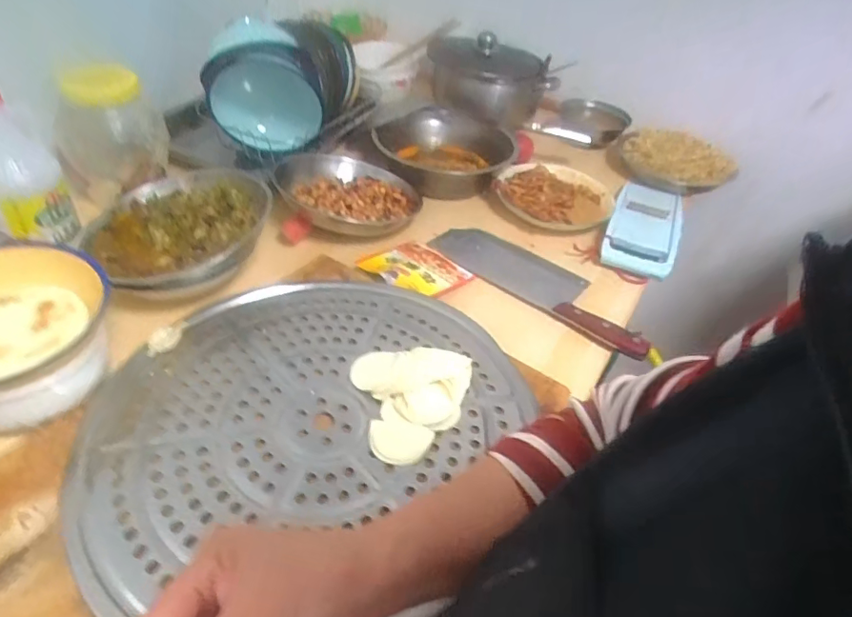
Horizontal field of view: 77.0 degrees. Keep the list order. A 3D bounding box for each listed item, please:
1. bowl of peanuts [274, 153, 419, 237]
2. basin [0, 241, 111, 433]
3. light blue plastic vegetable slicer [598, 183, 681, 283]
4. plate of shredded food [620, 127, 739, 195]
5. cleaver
[{"bbox_3d":[-0.111,-0.177,0.800,0.194,0.049,0.203,4,42,-4],"label":"bowl of peanuts"},{"bbox_3d":[-0.380,0.026,0.491,0.140,0.099,0.170,30,46,22],"label":"basin"},{"bbox_3d":[0.351,-0.136,0.853,0.104,0.032,0.259,21,43,14],"label":"light blue plastic vegetable slicer"},{"bbox_3d":[0.436,-0.278,0.981,0.183,0.043,0.182,4,42,-4],"label":"plate of shredded food"},{"bbox_3d":[0.157,-0.039,0.730,0.321,0.019,0.104,33,47,25],"label":"cleaver"}]

